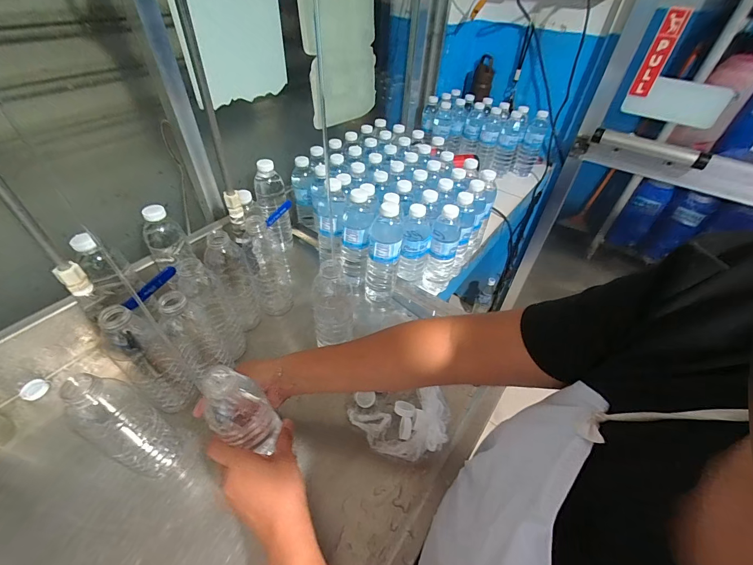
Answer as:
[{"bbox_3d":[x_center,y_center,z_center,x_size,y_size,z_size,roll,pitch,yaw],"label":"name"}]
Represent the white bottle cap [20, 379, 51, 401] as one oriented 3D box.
[{"bbox_3d":[-0.539,0.169,0.526,0.029,0.015,0.032,18,47,15],"label":"white bottle cap"}]

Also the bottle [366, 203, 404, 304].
[{"bbox_3d":[0.014,-0.055,0.635,0.065,0.199,0.073,4,45,1],"label":"bottle"}]

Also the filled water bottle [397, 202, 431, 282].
[{"bbox_3d":[0.080,-0.080,0.693,0.062,0.172,0.070,8,45,4],"label":"filled water bottle"}]

